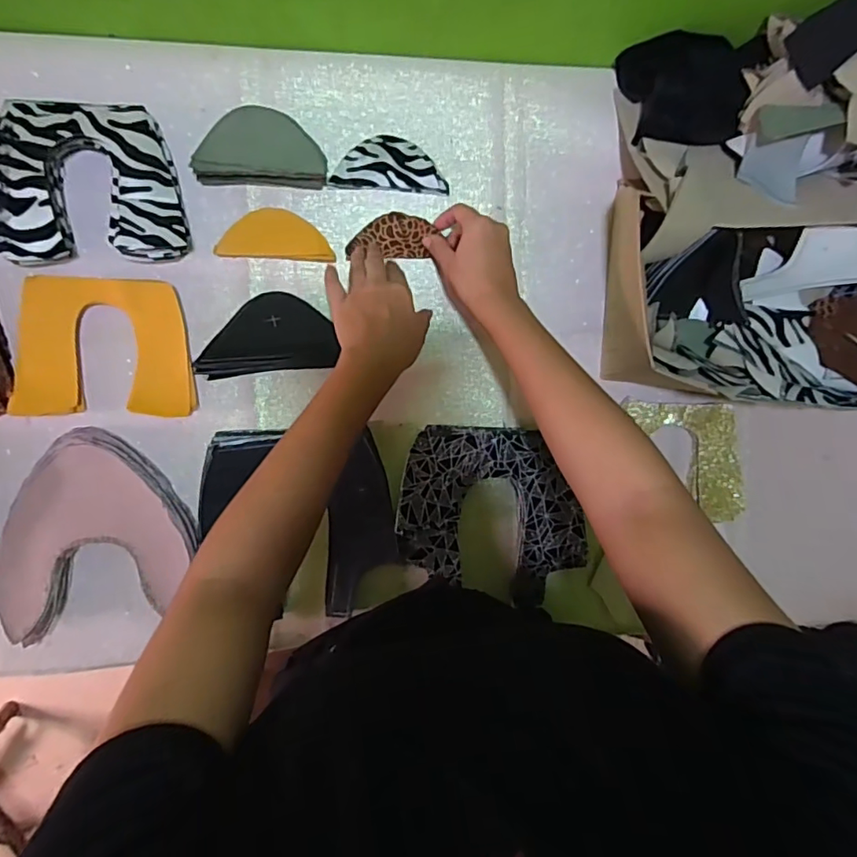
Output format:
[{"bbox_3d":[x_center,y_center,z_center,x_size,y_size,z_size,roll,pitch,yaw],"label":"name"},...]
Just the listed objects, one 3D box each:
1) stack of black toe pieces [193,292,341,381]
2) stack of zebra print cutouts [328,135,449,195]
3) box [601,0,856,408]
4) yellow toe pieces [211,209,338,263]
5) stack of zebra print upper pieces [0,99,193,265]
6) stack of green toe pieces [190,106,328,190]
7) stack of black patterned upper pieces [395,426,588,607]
[{"bbox_3d":[-0.160,-0.088,0.517,0.121,0.031,0.072,-5,93,-7],"label":"stack of black toe pieces"},{"bbox_3d":[-0.038,-0.263,0.535,0.113,0.011,0.051,1,92,-7],"label":"stack of zebra print cutouts"},{"bbox_3d":[0.355,-0.198,0.513,0.346,0.149,0.343,6,92,-8],"label":"box"},{"bbox_3d":[-0.146,-0.185,0.514,0.107,0.014,0.042,1,92,-7],"label":"yellow toe pieces"},{"bbox_3d":[-0.303,-0.215,0.484,0.160,0.055,0.131,-4,93,-7],"label":"stack of zebra print upper pieces"},{"bbox_3d":[-0.158,-0.260,0.505,0.120,0.038,0.063,-4,93,-7],"label":"stack of green toe pieces"},{"bbox_3d":[0.066,0.088,0.551,0.190,0.033,0.173,6,92,-8],"label":"stack of black patterned upper pieces"}]

